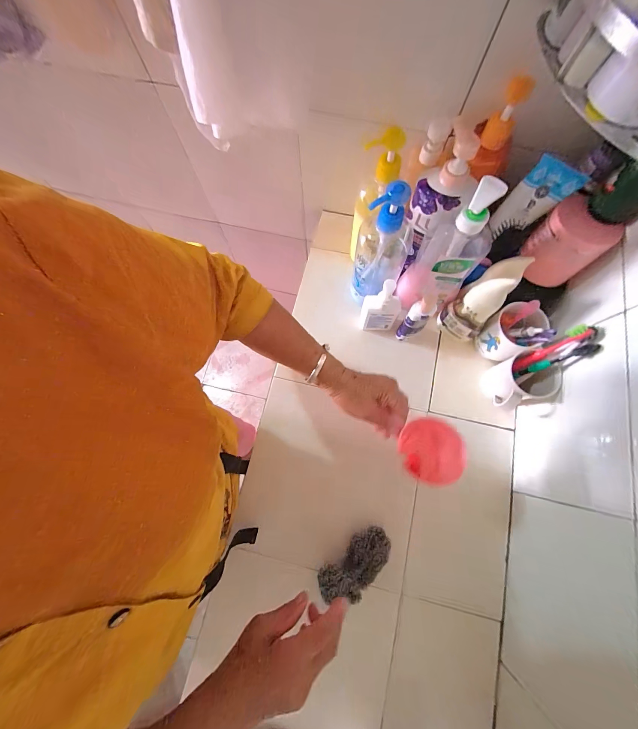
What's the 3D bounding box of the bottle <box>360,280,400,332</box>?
[{"bbox_3d":[0.113,-0.100,0.530,0.067,0.148,0.033,6,74,3],"label":"bottle"}]

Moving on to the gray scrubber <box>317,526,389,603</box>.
[{"bbox_3d":[0.061,0.318,0.459,0.128,0.028,0.070,-38,77,-9],"label":"gray scrubber"}]

